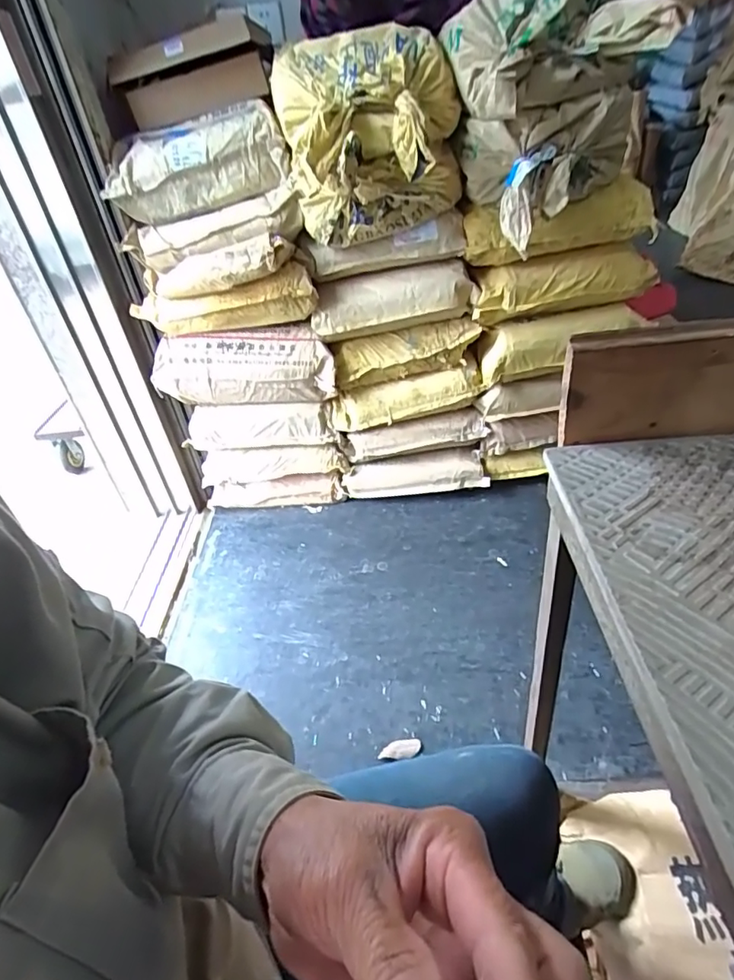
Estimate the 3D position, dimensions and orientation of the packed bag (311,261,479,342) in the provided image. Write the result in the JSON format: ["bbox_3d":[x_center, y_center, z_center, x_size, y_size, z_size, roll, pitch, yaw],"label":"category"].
[{"bbox_3d":[0.064,-0.486,1.372,0.399,0.140,0.108,-7,37,1],"label":"packed bag"}]

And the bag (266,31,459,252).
[{"bbox_3d":[0.017,-0.749,1.164,0.389,0.364,0.273,-9,37,-2],"label":"bag"}]

